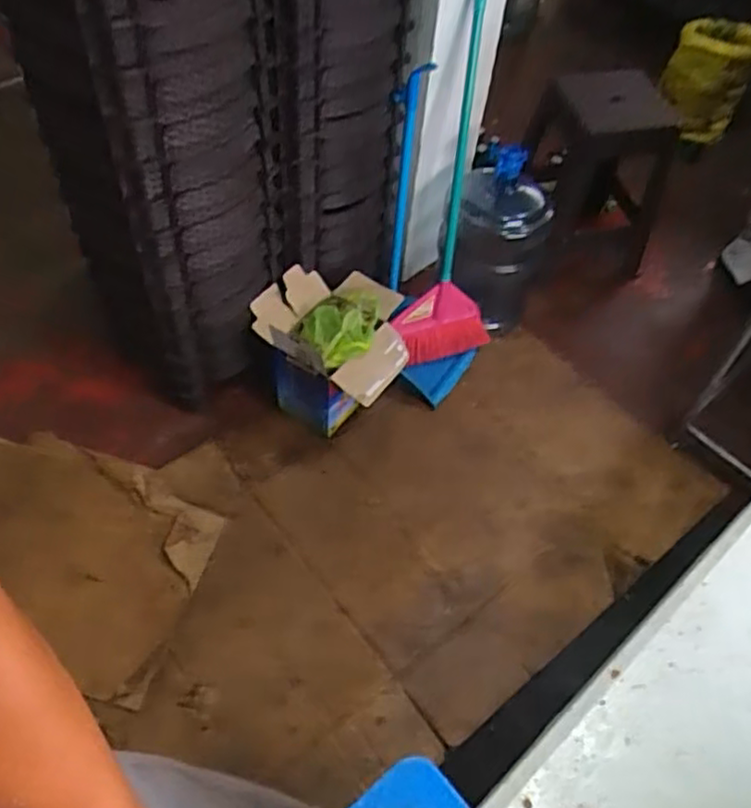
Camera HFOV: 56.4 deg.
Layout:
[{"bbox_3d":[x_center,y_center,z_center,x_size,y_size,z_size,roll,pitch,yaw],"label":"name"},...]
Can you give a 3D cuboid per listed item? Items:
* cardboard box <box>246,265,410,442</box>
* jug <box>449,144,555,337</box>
[{"bbox_3d":[-0.087,-0.139,1.677,0.331,0.262,0.326,29,57,16],"label":"cardboard box"},{"bbox_3d":[0.317,-0.420,1.804,0.232,0.467,0.278,12,54,5],"label":"jug"}]

